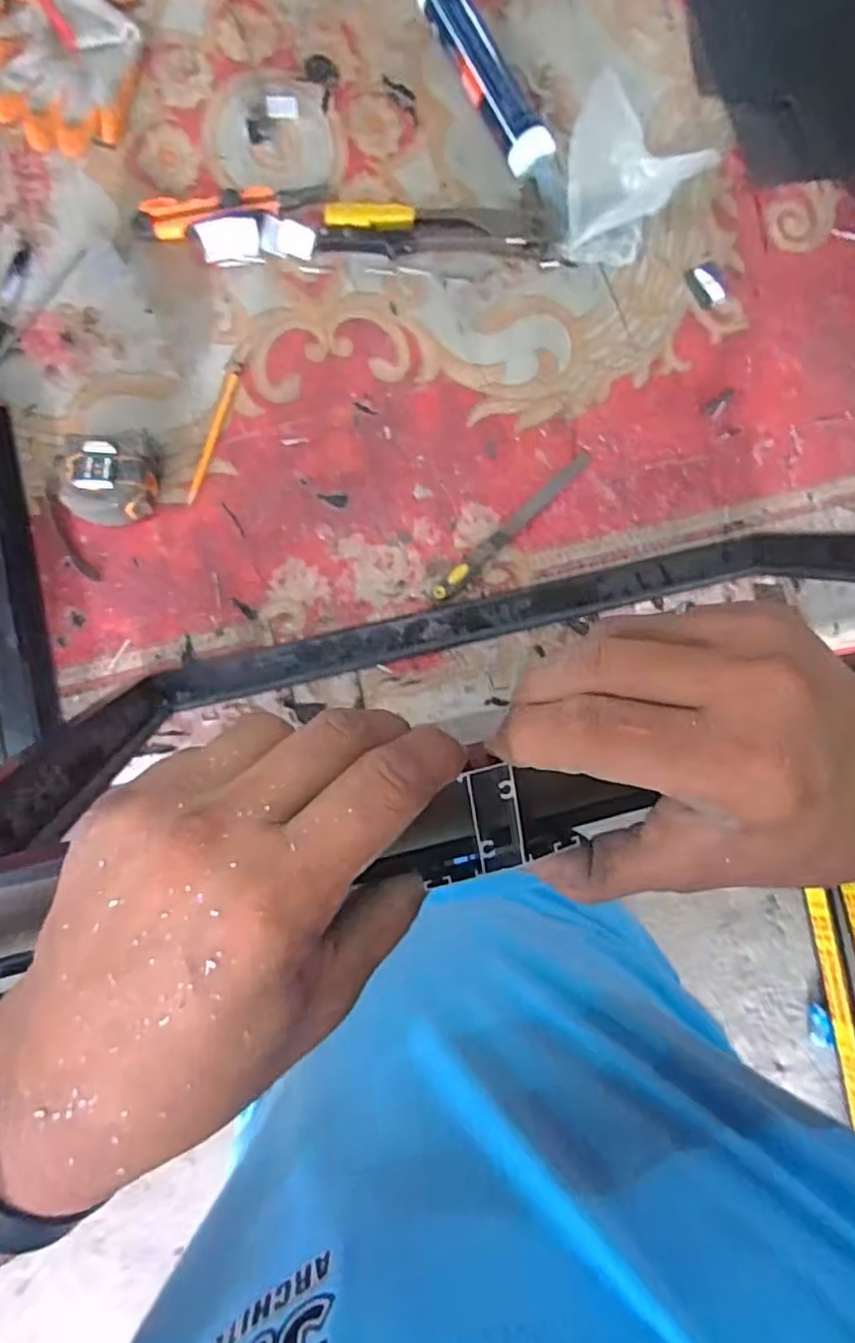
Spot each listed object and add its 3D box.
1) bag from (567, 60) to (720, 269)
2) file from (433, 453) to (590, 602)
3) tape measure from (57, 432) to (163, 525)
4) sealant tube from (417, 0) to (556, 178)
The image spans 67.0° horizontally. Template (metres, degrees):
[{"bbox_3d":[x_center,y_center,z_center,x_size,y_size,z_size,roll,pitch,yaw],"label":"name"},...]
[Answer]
[{"bbox_3d":[0.202,-0.487,0.658,0.138,0.105,0.099,19,83,-4],"label":"bag"},{"bbox_3d":[0.091,-0.152,0.662,0.228,0.019,0.019,-44,91,-8],"label":"file"},{"bbox_3d":[-0.295,-0.180,0.604,0.080,0.056,0.081,1,85,-6],"label":"tape measure"},{"bbox_3d":[0.067,-0.627,0.685,0.053,0.042,0.200,-32,89,-8],"label":"sealant tube"}]

